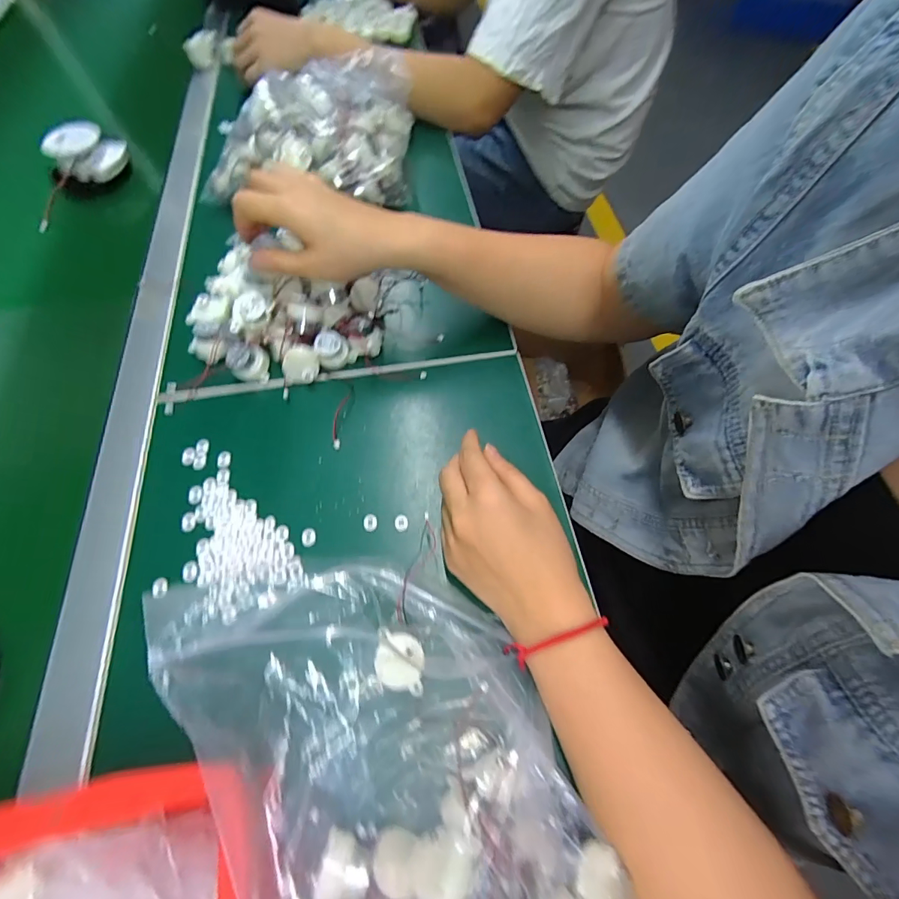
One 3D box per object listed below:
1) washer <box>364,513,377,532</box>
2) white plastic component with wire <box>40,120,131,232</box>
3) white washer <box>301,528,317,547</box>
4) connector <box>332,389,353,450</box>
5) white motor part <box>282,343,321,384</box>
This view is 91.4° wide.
[{"bbox_3d":[-0.063,0.058,0.352,0.010,0.004,0.014,-1,62,0],"label":"washer"},{"bbox_3d":[-0.472,-0.355,0.554,0.092,0.049,0.135,39,69,19],"label":"white plastic component with wire"},{"bbox_3d":[-0.111,0.068,0.345,0.011,0.004,0.015,-5,62,-2],"label":"white washer"},{"bbox_3d":[-0.101,-0.030,0.402,0.012,0.005,0.067,4,62,2],"label":"connector"},{"bbox_3d":[-0.139,-0.080,0.410,0.033,0.035,0.017,15,21,-16],"label":"white motor part"}]

